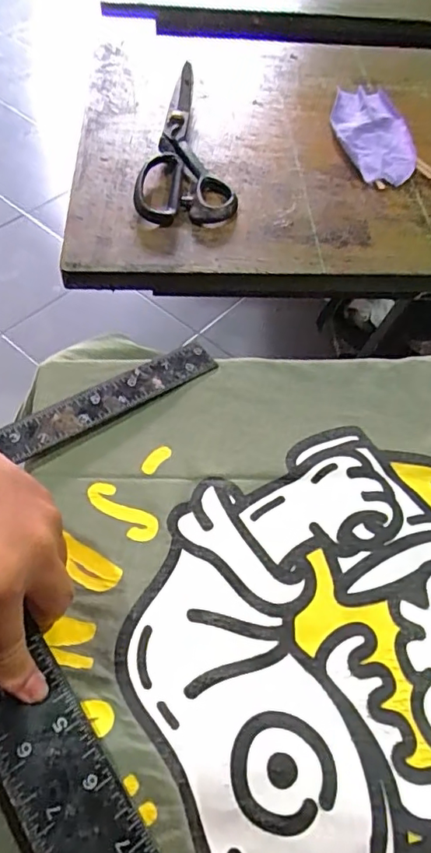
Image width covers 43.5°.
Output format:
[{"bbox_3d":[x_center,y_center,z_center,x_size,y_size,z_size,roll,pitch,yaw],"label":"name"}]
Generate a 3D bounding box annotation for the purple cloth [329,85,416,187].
[{"bbox_3d":[0.152,-0.285,0.526,0.071,0.010,0.151,2,55,-3],"label":"purple cloth"}]

